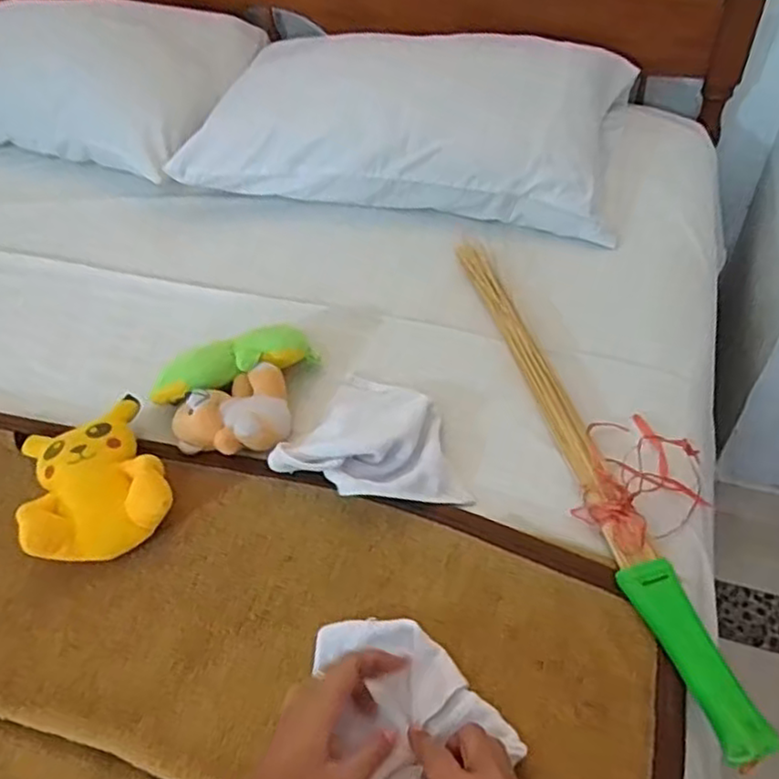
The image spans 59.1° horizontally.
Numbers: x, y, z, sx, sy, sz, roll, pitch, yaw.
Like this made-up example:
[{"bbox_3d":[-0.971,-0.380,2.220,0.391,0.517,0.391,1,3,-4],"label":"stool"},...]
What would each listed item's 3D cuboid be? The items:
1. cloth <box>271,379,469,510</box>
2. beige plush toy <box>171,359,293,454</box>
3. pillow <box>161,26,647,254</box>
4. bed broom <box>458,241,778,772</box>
[{"bbox_3d":[-0.001,0.050,0.696,0.177,0.032,0.160,19,51,22],"label":"cloth"},{"bbox_3d":[-0.167,0.028,0.725,0.114,0.051,0.103,-5,46,0],"label":"beige plush toy"},{"bbox_3d":[0.031,-0.424,1.042,0.619,0.203,0.363,5,47,10],"label":"pillow"},{"bbox_3d":[0.184,0.039,0.706,0.044,0.029,0.643,-12,46,-6],"label":"bed broom"}]

